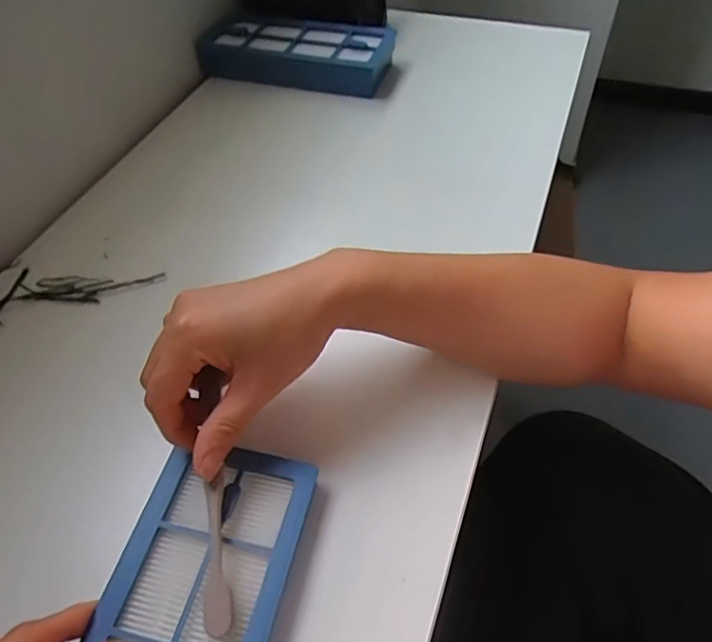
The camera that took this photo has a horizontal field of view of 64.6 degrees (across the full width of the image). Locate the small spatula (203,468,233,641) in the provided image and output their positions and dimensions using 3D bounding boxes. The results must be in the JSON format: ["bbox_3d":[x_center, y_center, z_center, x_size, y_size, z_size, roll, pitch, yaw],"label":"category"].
[{"bbox_3d":[-0.071,0.117,0.285,0.012,0.008,0.074,-8,61,-3],"label":"small spatula"}]

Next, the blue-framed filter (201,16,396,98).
[{"bbox_3d":[-0.064,-0.297,0.623,0.204,0.035,0.096,14,53,14],"label":"blue-framed filter"}]

